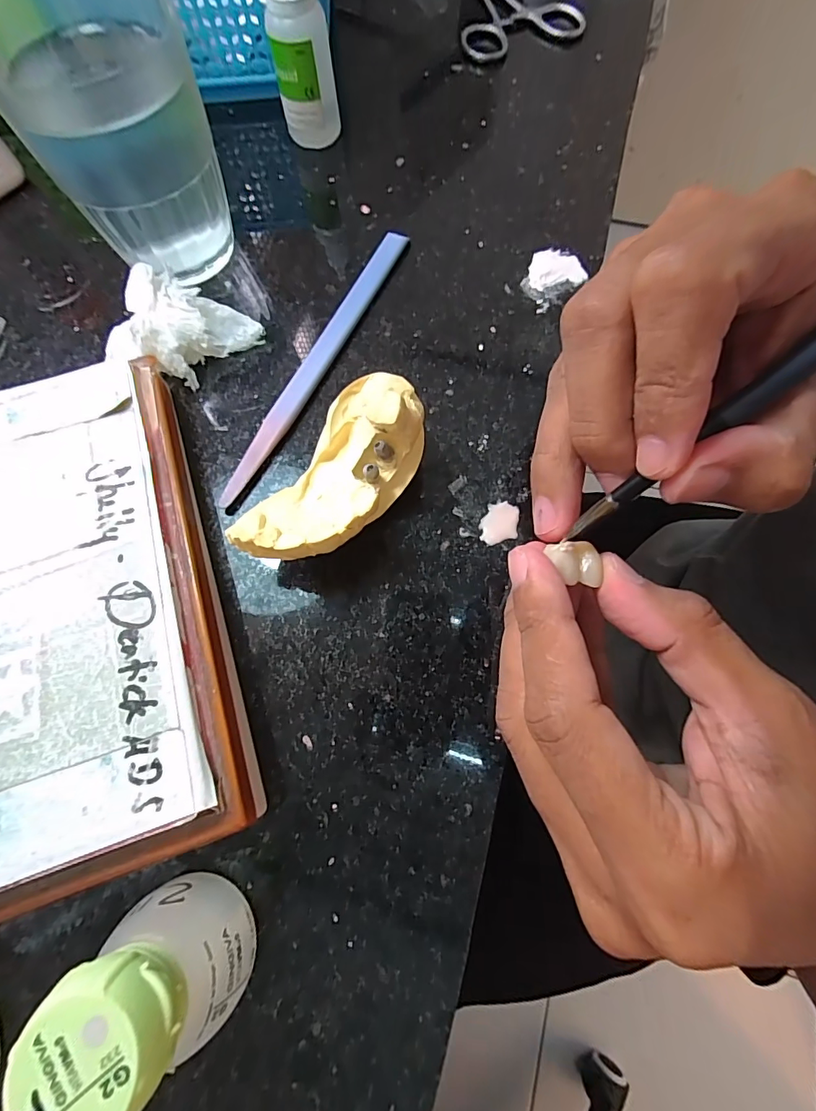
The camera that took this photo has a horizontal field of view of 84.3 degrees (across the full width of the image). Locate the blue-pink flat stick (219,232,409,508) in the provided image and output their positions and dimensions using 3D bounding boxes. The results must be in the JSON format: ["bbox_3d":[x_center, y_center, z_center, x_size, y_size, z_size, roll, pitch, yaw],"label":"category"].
[{"bbox_3d":[-0.033,-0.076,0.172,0.009,0.006,0.134,23,73,8],"label":"blue-pink flat stick"}]

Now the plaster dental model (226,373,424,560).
[{"bbox_3d":[-0.020,-0.023,0.139,0.032,0.035,0.068,32,75,11],"label":"plaster dental model"}]

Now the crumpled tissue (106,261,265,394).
[{"bbox_3d":[-0.089,-0.088,0.169,0.043,0.022,0.048,43,77,13],"label":"crumpled tissue"}]

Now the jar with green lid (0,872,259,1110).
[{"bbox_3d":[-0.053,0.089,0.096,0.027,0.044,0.026,0,71,1],"label":"jar with green lid"}]

